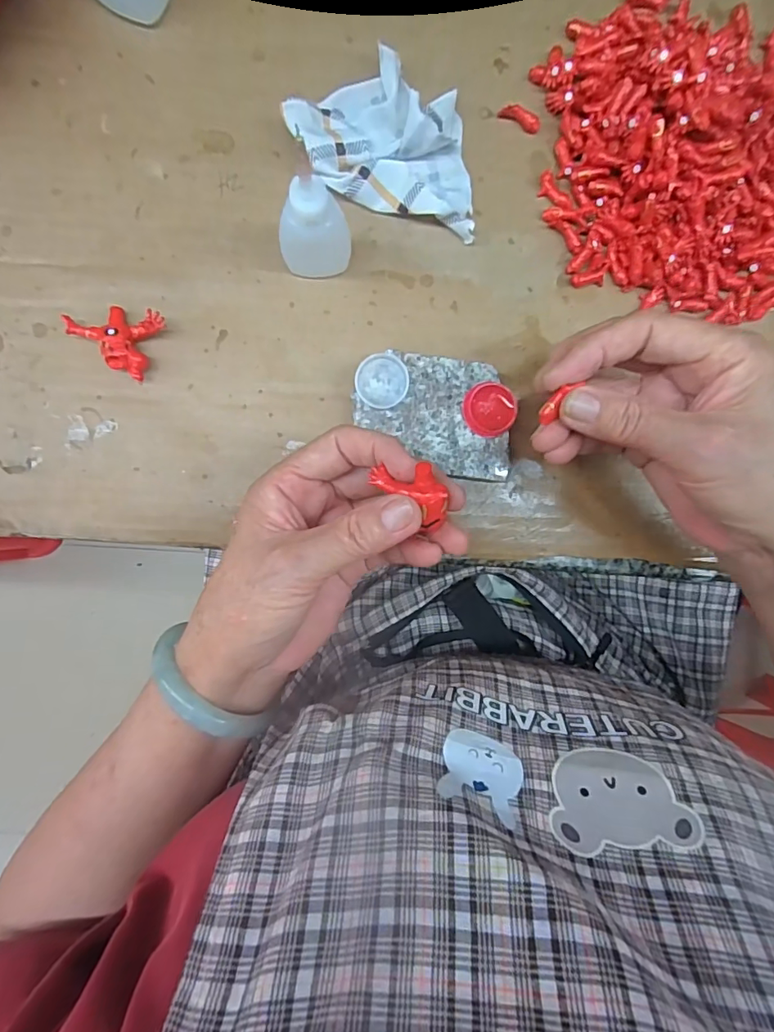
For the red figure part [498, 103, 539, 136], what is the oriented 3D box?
[{"bbox_3d":[0.072,-0.215,0.265,0.023,0.007,0.007,25,93,-5],"label":"red figure part"}]

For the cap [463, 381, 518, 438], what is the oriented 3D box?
[{"bbox_3d":[0.054,-0.056,0.256,0.026,0.004,0.028,0,94,-3],"label":"cap"}]

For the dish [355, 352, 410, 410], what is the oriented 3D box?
[{"bbox_3d":[-0.002,-0.069,0.252,0.027,0.005,0.027,0,95,-5],"label":"dish"}]

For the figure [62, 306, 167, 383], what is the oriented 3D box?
[{"bbox_3d":[-0.142,-0.096,0.255,0.045,0.016,0.035,26,93,-5],"label":"figure"}]

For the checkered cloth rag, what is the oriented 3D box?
[{"bbox_3d":[0.004,-0.197,0.254,0.100,0.021,0.068,15,93,-4],"label":"checkered cloth rag"}]

